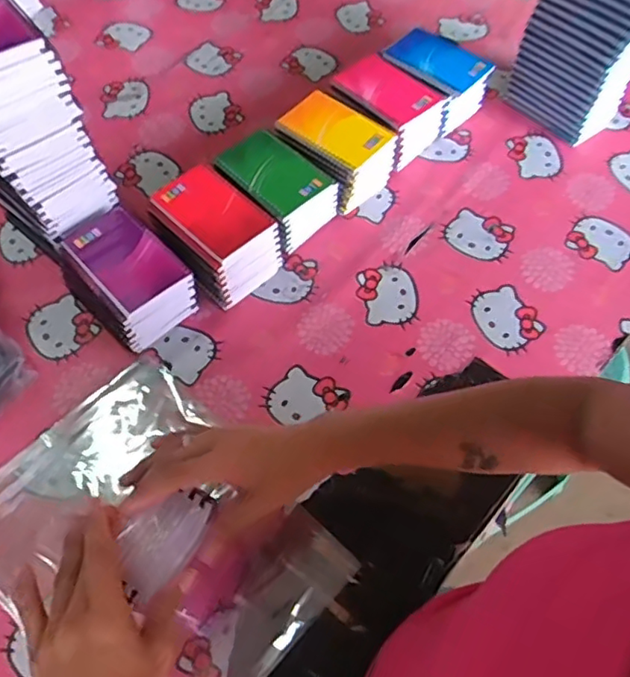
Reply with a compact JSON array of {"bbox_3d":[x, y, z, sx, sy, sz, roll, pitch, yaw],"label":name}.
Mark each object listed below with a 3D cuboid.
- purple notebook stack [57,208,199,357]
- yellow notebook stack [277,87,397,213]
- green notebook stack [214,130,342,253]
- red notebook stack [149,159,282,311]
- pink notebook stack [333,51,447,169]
[{"bbox_3d":[-0.217,-0.068,0.678,0.100,0.082,0.155,-37,67,-19],"label":"purple notebook stack"},{"bbox_3d":[0.024,-0.248,0.786,0.145,0.082,0.110,40,68,20],"label":"yellow notebook stack"},{"bbox_3d":[-0.050,-0.187,0.750,0.137,0.081,0.106,35,66,18],"label":"green notebook stack"},{"bbox_3d":[-0.119,-0.126,0.709,0.104,0.092,0.141,-40,68,-20],"label":"red notebook stack"},{"bbox_3d":[0.099,-0.316,0.824,0.105,0.083,0.138,-40,68,-20],"label":"pink notebook stack"}]

